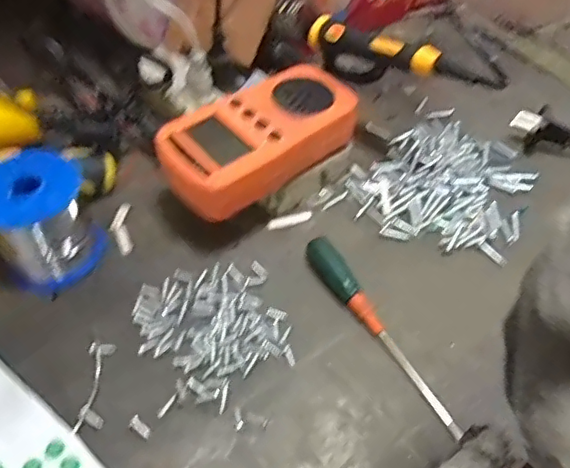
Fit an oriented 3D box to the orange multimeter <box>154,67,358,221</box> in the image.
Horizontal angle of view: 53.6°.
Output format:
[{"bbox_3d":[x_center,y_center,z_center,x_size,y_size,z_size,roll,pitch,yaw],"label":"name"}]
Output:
[{"bbox_3d":[-0.016,-0.063,0.365,0.132,0.026,0.069,-30,59,-23],"label":"orange multimeter"}]

